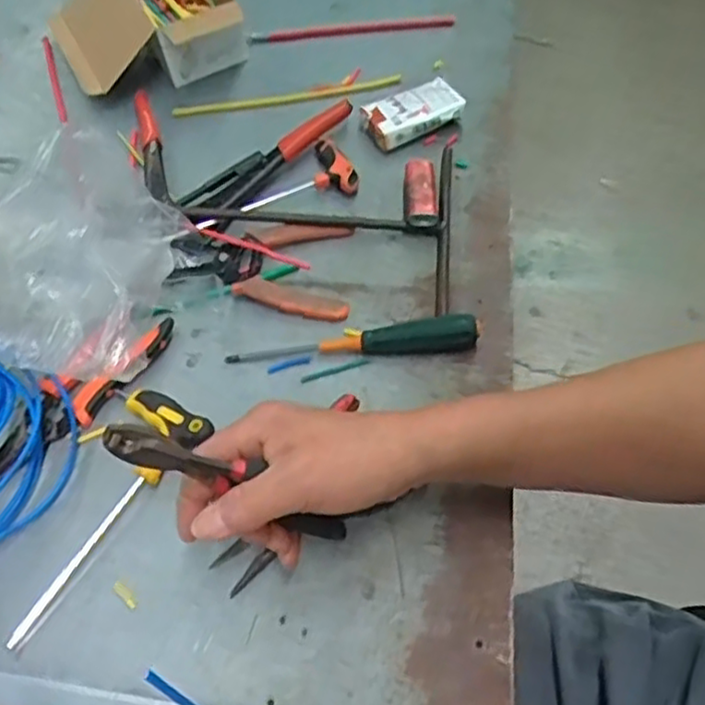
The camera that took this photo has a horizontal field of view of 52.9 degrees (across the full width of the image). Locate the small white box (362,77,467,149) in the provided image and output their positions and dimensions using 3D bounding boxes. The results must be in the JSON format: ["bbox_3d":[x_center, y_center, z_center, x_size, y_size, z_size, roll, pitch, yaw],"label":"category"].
[{"bbox_3d":[0.056,-0.227,0.667,0.087,0.027,0.056,-22,57,-10],"label":"small white box"}]

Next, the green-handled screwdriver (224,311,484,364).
[{"bbox_3d":[-0.001,-0.015,0.536,0.187,0.028,0.031,-2,56,4],"label":"green-handled screwdriver"}]

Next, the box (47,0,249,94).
[{"bbox_3d":[-0.226,-0.364,0.746,0.179,0.101,0.211,-23,57,-10],"label":"box"}]

